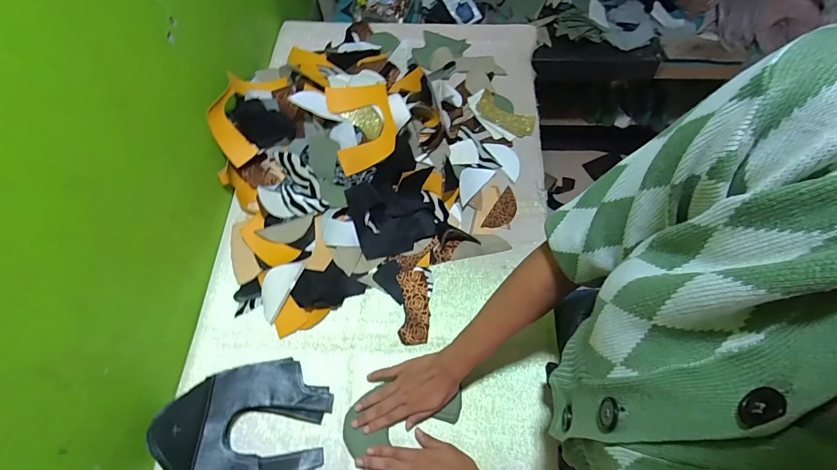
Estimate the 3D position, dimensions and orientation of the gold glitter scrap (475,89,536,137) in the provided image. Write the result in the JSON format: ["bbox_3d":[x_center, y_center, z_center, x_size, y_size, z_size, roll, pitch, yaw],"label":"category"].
[{"bbox_3d":[0.186,-0.257,0.846,0.133,0.008,0.058,36,84,10],"label":"gold glitter scrap"}]

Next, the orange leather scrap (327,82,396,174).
[{"bbox_3d":[-0.100,-0.200,0.722,0.111,0.012,0.154,-11,96,11],"label":"orange leather scrap"}]

